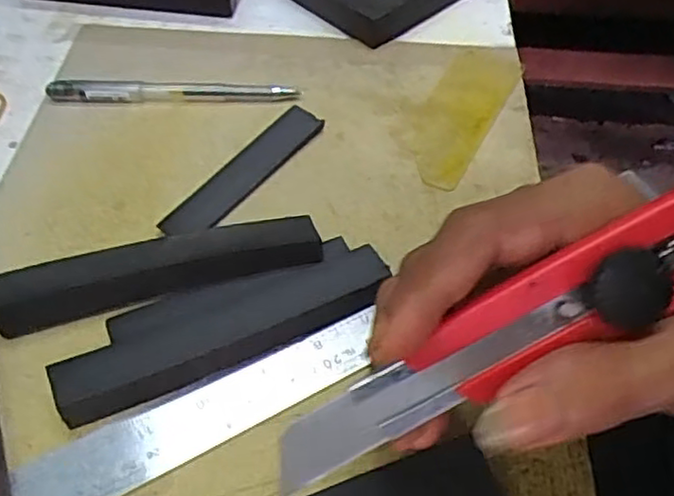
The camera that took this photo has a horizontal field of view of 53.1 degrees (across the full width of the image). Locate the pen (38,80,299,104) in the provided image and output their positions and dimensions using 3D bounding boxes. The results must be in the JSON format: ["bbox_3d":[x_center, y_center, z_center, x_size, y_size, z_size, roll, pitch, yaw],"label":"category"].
[{"bbox_3d":[-0.096,-0.092,0.398,0.144,0.011,0.014,0,50,-1],"label":"pen"}]

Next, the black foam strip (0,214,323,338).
[{"bbox_3d":[-0.080,0.010,0.305,0.143,0.021,0.027,-11,51,-10],"label":"black foam strip"}]

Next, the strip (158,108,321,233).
[{"bbox_3d":[-0.049,-0.041,0.357,0.023,0.008,0.107,31,56,23],"label":"strip"}]

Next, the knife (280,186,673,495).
[{"bbox_3d":[0.059,0.017,0.182,0.167,0.019,0.022,-28,54,0],"label":"knife"}]

